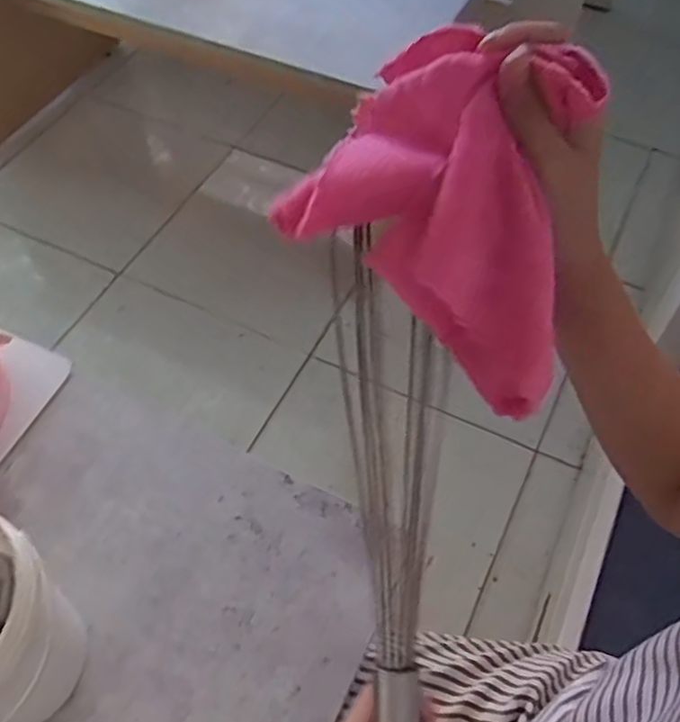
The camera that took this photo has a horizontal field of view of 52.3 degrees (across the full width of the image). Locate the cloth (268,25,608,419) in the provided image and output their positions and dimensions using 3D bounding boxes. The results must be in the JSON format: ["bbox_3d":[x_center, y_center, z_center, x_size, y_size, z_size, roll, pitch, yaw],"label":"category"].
[{"bbox_3d":[0.060,-0.078,0.341,0.137,0.108,0.119,26,61,14],"label":"cloth"}]

